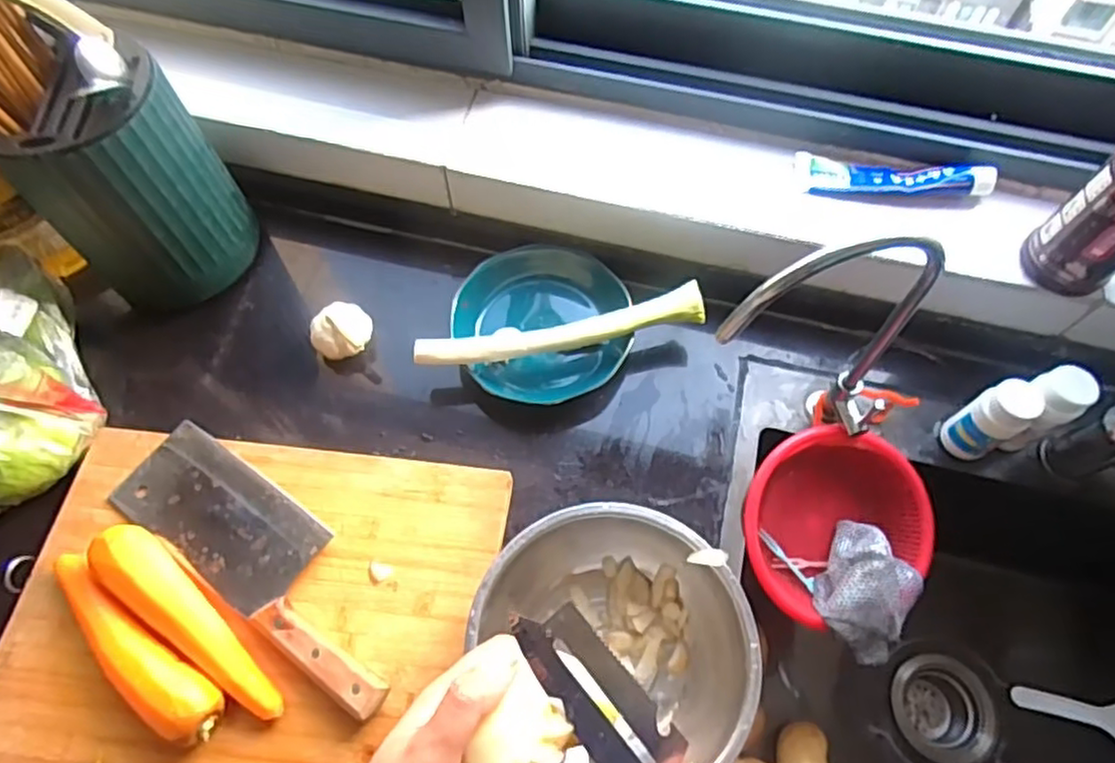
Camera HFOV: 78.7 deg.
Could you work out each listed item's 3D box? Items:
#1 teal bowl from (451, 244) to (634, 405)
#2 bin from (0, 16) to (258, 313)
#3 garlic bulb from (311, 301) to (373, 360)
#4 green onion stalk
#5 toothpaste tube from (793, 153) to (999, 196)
[{"bbox_3d":[-0.015,-0.056,0.648,0.161,0.045,0.144,-3,65,-2],"label":"teal bowl"},{"bbox_3d":[-0.377,-0.168,0.611,0.129,0.205,0.150,21,66,10],"label":"bin"},{"bbox_3d":[-0.202,-0.046,0.646,0.050,0.043,0.055,0,65,0],"label":"garlic bulb"},{"bbox_3d":[0.003,-0.047,0.620,0.260,0.030,0.033,-9,65,-5],"label":"green onion stalk"},{"bbox_3d":[0.310,-0.193,0.626,0.169,0.024,0.041,2,65,1],"label":"toothpaste tube"}]

